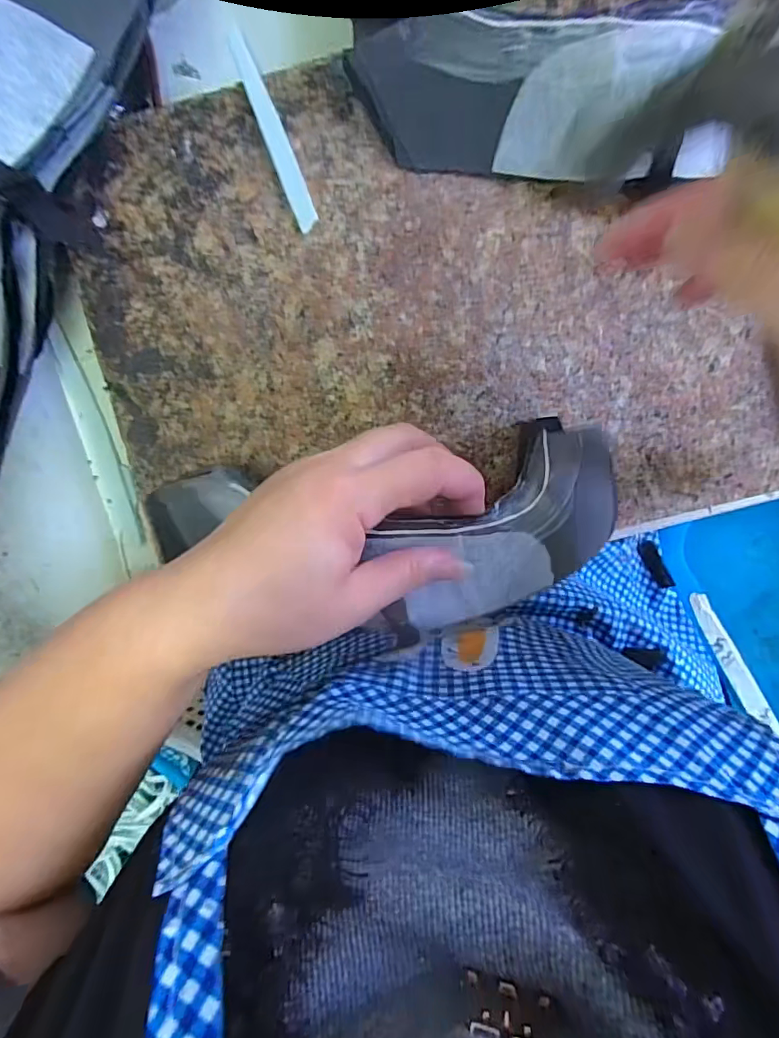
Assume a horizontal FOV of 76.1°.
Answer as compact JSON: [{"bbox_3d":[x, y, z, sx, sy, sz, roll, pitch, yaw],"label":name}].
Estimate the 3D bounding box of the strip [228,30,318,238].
[{"bbox_3d":[-0.066,-0.217,0.280,0.013,0.004,0.110,-21,94,3],"label":"strip"}]

